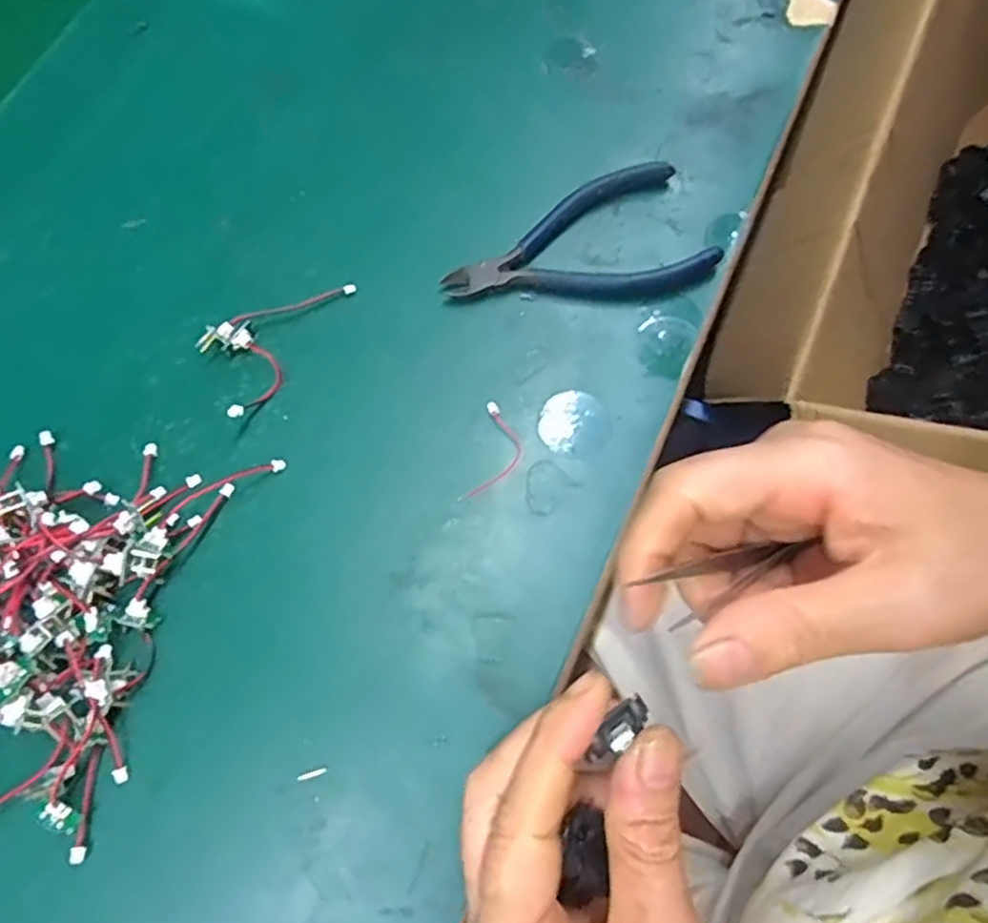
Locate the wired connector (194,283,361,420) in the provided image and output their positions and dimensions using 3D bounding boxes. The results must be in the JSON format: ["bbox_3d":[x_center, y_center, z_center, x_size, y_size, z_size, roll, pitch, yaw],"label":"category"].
[{"bbox_3d":[-0.087,-0.051,0.301,0.070,0.009,0.038,-27,74,-9],"label":"wired connector"}]

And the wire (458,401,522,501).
[{"bbox_3d":[0.001,-0.003,0.288,0.019,0.004,0.043,14,72,4],"label":"wire"}]

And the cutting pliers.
[{"bbox_3d":[0.035,-0.097,0.319,0.116,0.011,0.065,-16,73,-6],"label":"cutting pliers"}]

